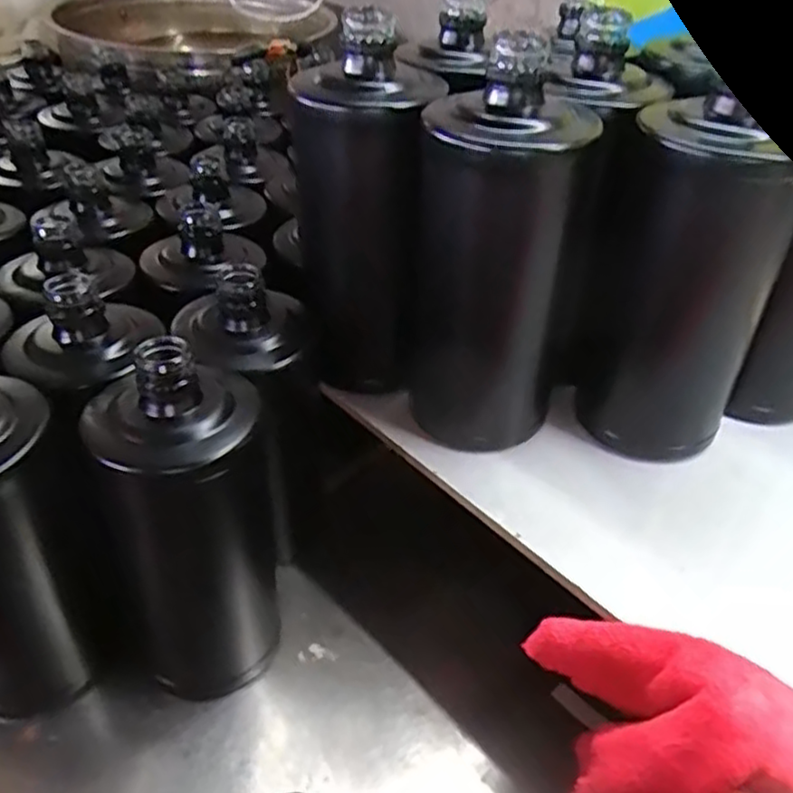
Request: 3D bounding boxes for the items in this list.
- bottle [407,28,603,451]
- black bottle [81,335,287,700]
[{"bbox_3d":[0.046,-0.065,0.351,0.074,0.192,0.068,-7,41,-8],"label":"bottle"},{"bbox_3d":[-0.105,0.065,0.355,0.077,0.193,0.081,-10,40,-18],"label":"black bottle"}]

